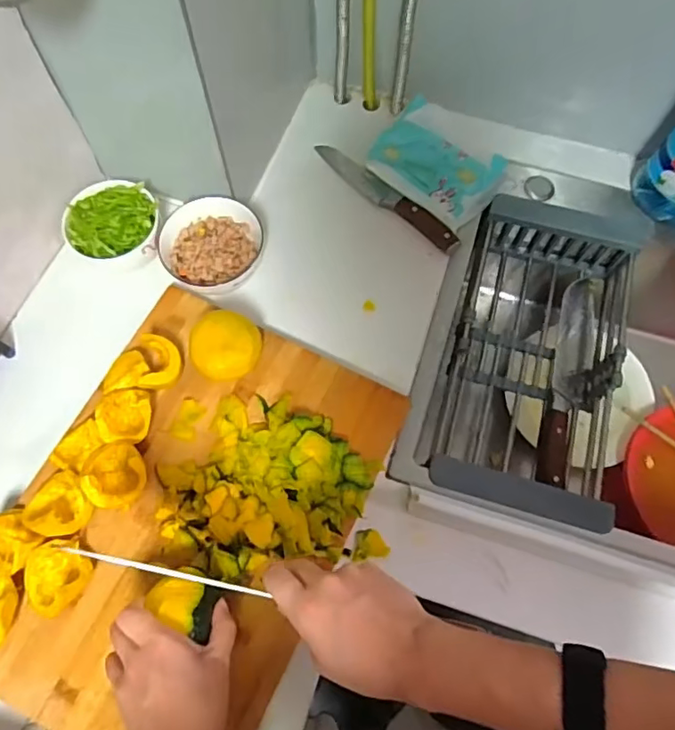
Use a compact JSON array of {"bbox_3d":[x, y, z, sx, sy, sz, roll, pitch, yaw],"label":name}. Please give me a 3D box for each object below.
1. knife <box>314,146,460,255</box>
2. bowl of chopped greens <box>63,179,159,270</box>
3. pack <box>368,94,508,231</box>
[{"bbox_3d":[0.060,-0.213,0.677,0.223,0.023,0.026,42,74,14],"label":"knife"},{"bbox_3d":[-0.252,-0.157,0.639,0.100,0.069,0.092,0,69,0],"label":"bowl of chopped greens"},{"bbox_3d":[0.115,-0.233,0.643,0.144,0.101,0.057,38,74,13],"label":"pack"}]

